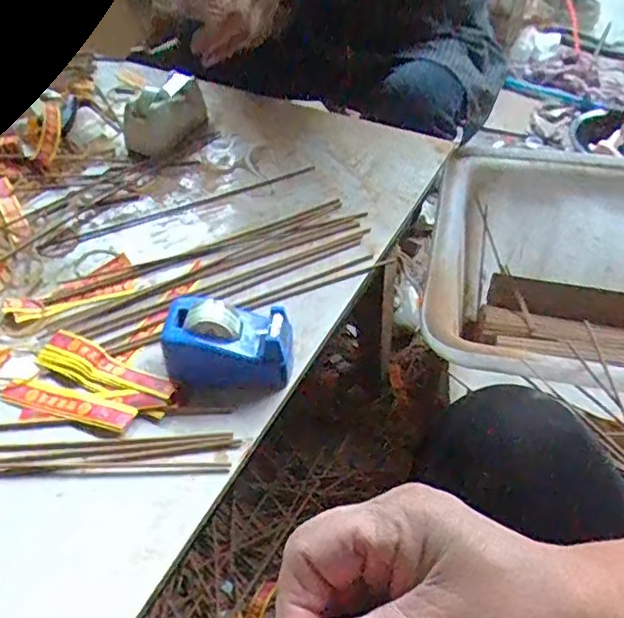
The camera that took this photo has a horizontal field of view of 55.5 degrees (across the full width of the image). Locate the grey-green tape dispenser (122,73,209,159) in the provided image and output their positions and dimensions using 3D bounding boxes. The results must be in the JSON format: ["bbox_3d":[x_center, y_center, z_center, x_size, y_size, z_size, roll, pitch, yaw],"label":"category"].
[{"bbox_3d":[-0.182,-0.241,0.736,0.065,0.059,0.117,17,50,17],"label":"grey-green tape dispenser"}]

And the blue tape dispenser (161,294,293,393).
[{"bbox_3d":[-0.069,0.031,0.474,0.105,0.055,0.066,7,48,8],"label":"blue tape dispenser"}]

